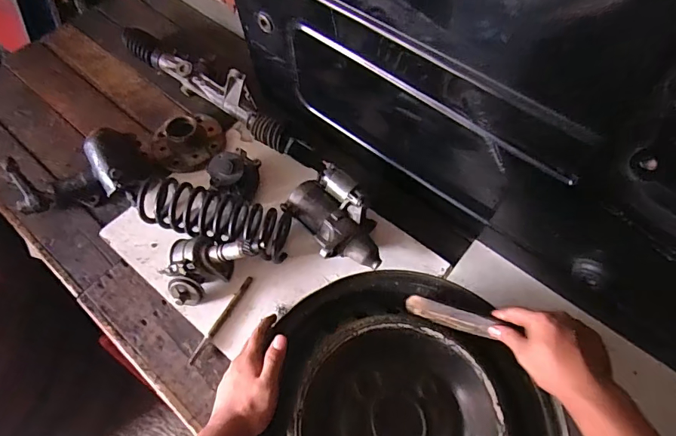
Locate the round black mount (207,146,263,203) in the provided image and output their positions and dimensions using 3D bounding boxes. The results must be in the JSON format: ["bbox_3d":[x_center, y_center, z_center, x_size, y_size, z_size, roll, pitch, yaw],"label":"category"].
[{"bbox_3d":[-0.193,-0.085,0.824,0.086,0.074,0.099,17,60,7],"label":"round black mount"}]

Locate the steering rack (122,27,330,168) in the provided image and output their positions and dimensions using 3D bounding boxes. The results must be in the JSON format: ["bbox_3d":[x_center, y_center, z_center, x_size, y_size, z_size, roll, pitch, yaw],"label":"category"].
[{"bbox_3d":[-0.248,-0.259,0.920,0.576,0.085,0.065,35,64,17],"label":"steering rack"}]

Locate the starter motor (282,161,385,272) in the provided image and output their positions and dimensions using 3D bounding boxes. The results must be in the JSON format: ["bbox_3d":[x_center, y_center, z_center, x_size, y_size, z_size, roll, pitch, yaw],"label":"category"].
[{"bbox_3d":[0.000,0.011,0.767,0.124,0.087,0.192,-38,68,-22],"label":"starter motor"}]

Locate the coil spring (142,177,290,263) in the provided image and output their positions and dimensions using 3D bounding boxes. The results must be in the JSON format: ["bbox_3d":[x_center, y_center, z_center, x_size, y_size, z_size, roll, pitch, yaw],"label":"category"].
[{"bbox_3d":[-0.222,-0.004,0.769,0.269,0.095,0.106,15,60,6],"label":"coil spring"}]

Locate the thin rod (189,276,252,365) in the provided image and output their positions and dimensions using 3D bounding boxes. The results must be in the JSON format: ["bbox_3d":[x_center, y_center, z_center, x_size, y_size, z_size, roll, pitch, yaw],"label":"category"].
[{"bbox_3d":[-0.191,0.166,0.730,0.013,0.010,0.164,26,62,12],"label":"thin rod"}]

